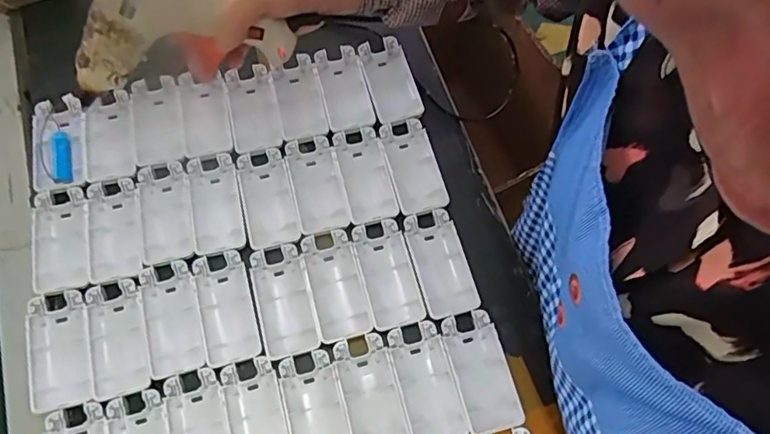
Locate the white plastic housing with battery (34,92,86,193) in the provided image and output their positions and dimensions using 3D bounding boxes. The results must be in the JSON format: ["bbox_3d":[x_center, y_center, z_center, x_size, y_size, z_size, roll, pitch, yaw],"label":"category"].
[{"bbox_3d":[-0.307,-0.069,0.523,0.045,0.019,0.090,-11,69,-5],"label":"white plastic housing with battery"}]

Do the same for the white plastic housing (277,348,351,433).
[{"bbox_3d":[-0.055,0.158,0.448,0.044,0.014,0.093,-14,70,-7],"label":"white plastic housing"}]

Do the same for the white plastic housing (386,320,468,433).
[{"bbox_3d":[0.033,0.137,0.459,0.043,0.020,0.093,-14,70,-7],"label":"white plastic housing"}]

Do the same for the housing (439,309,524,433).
[{"bbox_3d":[0.078,0.126,0.456,0.046,0.013,0.093,-13,70,-6],"label":"housing"}]

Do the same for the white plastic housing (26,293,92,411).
[{"bbox_3d":[-0.268,0.109,0.461,0.044,0.014,0.093,-15,70,-7],"label":"white plastic housing"}]

